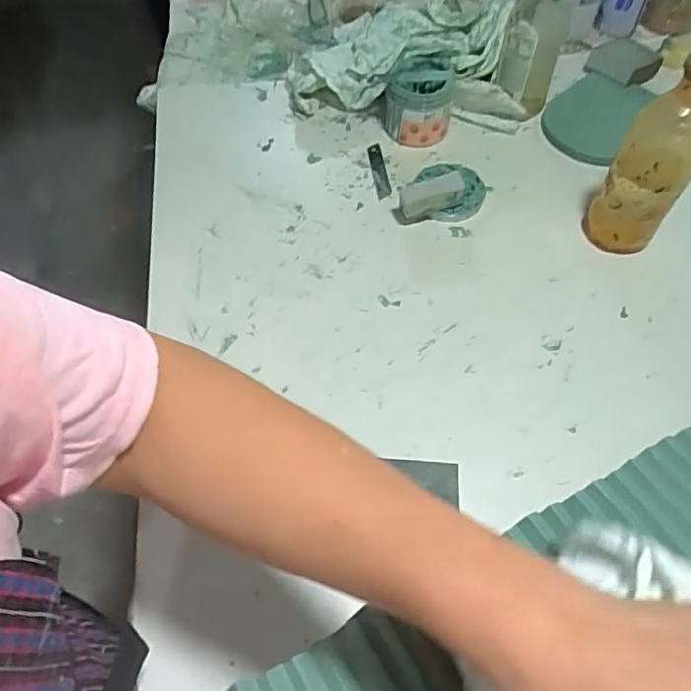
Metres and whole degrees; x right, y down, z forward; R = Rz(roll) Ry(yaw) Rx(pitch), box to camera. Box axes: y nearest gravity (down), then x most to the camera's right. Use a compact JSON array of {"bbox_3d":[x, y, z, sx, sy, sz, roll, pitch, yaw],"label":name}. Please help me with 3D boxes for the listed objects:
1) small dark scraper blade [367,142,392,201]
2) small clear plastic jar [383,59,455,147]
[{"bbox_3d":[0.040,-0.213,0.702,0.018,0.005,0.101,-6,57,-3],"label":"small dark scraper blade"},{"bbox_3d":[0.089,-0.293,0.707,0.079,0.076,0.072,0,57,1],"label":"small clear plastic jar"}]

